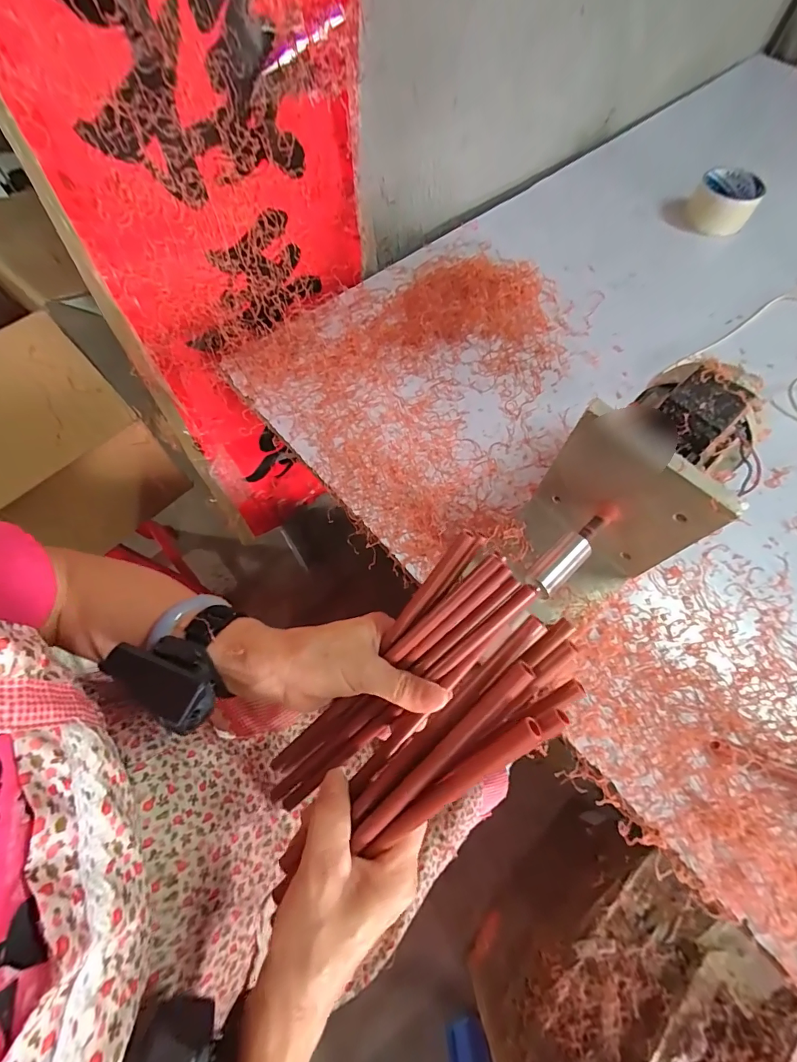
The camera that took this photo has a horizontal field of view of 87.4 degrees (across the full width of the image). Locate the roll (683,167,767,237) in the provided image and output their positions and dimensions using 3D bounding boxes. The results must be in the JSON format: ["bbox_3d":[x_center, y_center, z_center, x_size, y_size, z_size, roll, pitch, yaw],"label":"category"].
[{"bbox_3d":[0.456,-0.462,0.587,0.081,0.050,0.081,0,66,0],"label":"roll"}]

